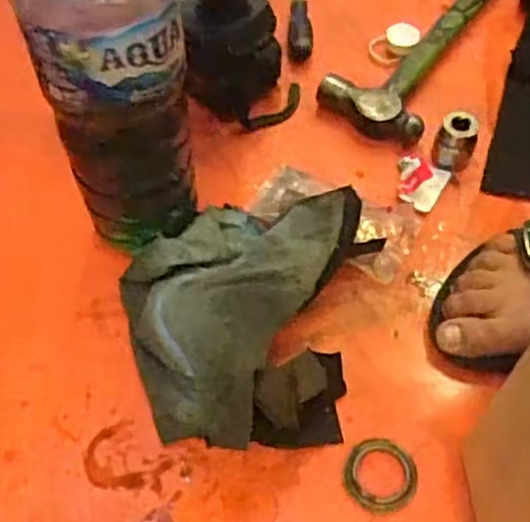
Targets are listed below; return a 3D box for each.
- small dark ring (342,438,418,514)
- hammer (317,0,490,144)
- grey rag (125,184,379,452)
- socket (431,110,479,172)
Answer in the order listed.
[{"bbox_3d":[0.078,0.146,0.510,0.049,0.010,0.051,0,59,1],"label":"small dark ring"},{"bbox_3d":[0.172,-0.242,0.731,0.097,0.028,0.334,28,63,17],"label":"hammer"},{"bbox_3d":[-0.010,0.033,0.542,0.188,0.068,0.205,-3,59,-1],"label":"grey rag"},{"bbox_3d":[0.161,-0.100,0.634,0.033,0.046,0.033,0,59,1],"label":"socket"}]

